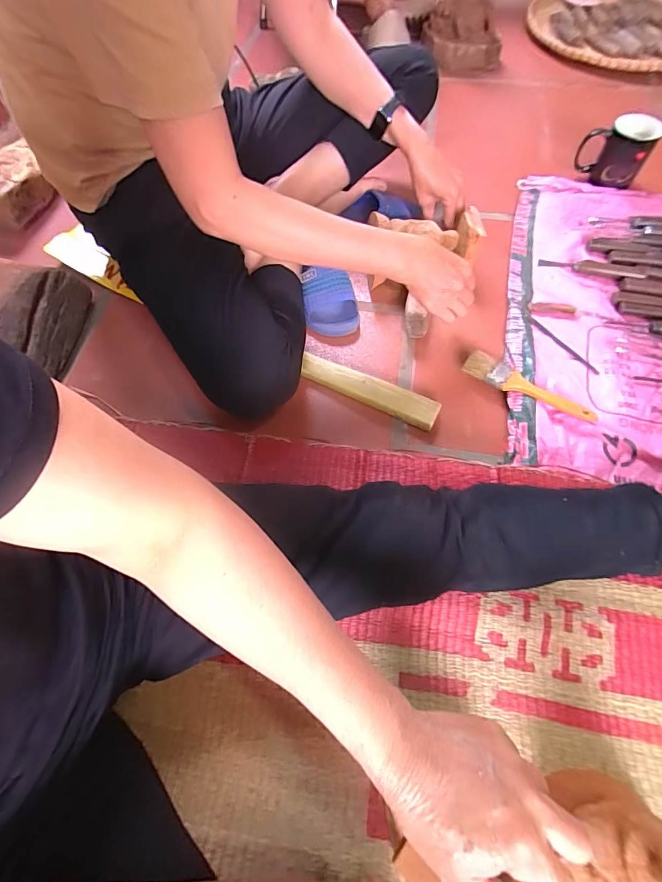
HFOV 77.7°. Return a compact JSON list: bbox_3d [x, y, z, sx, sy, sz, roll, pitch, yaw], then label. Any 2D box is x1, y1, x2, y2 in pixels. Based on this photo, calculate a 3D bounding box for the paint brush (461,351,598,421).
[{"bbox_3d":[0.274,-0.074,0.573,0.179,0.022,0.042,33,70,17],"label":"paint brush"}]

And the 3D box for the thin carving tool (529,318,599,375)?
[{"bbox_3d":[0.345,-0.143,0.612,0.010,0.004,0.127,-35,68,-13],"label":"thin carving tool"}]

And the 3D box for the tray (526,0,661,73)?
[{"bbox_3d":[0.750,-1.043,1.024,0.438,0.030,0.458,-1,62,2],"label":"tray"}]

